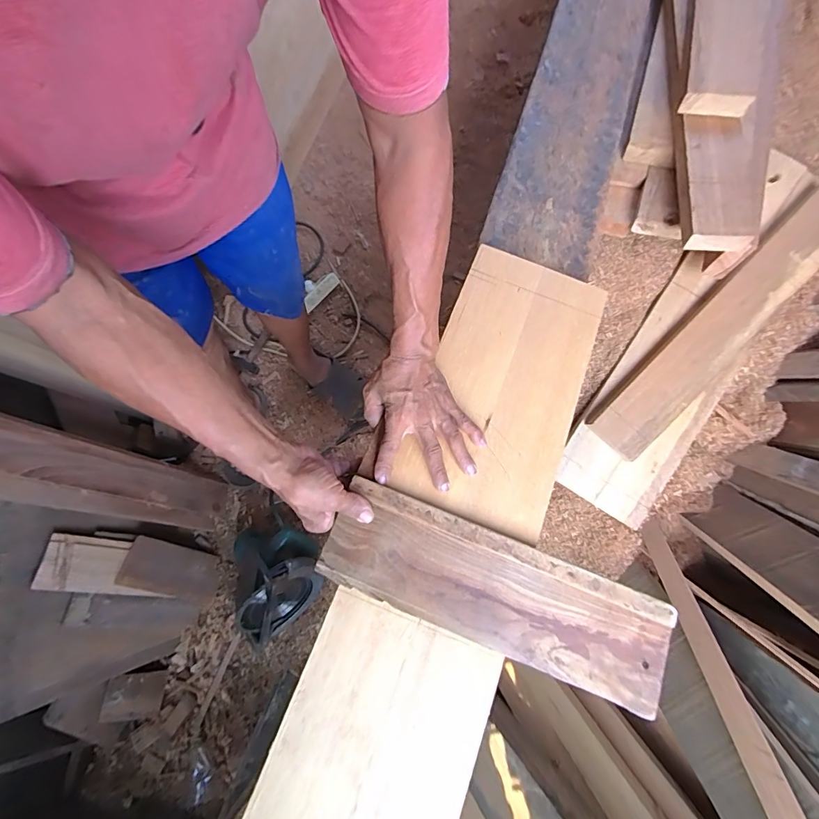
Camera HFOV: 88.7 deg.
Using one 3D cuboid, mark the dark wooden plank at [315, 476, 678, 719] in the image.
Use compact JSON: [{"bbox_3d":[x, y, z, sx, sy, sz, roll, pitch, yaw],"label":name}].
[{"bbox_3d":[0.097,0.205,0.475,0.387,0.013,0.120,21,72,4],"label":"dark wooden plank"}]

